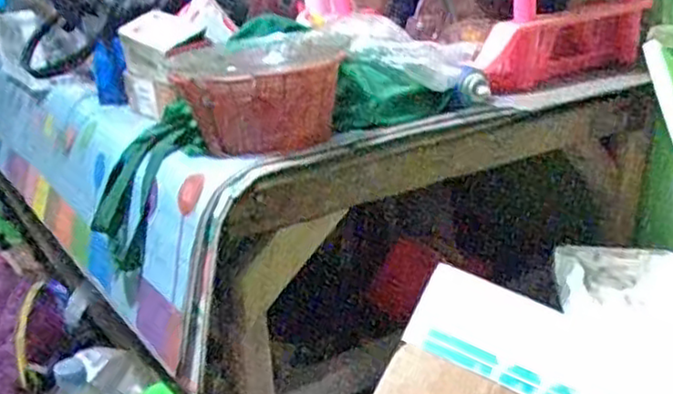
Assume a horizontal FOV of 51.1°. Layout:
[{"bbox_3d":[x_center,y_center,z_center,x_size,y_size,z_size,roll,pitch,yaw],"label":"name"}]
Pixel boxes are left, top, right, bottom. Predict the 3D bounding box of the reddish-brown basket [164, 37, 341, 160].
[{"bbox_3d":[-0.079,-0.115,0.801,0.169,0.102,0.188,-5,18,2],"label":"reddish-brown basket"}]

